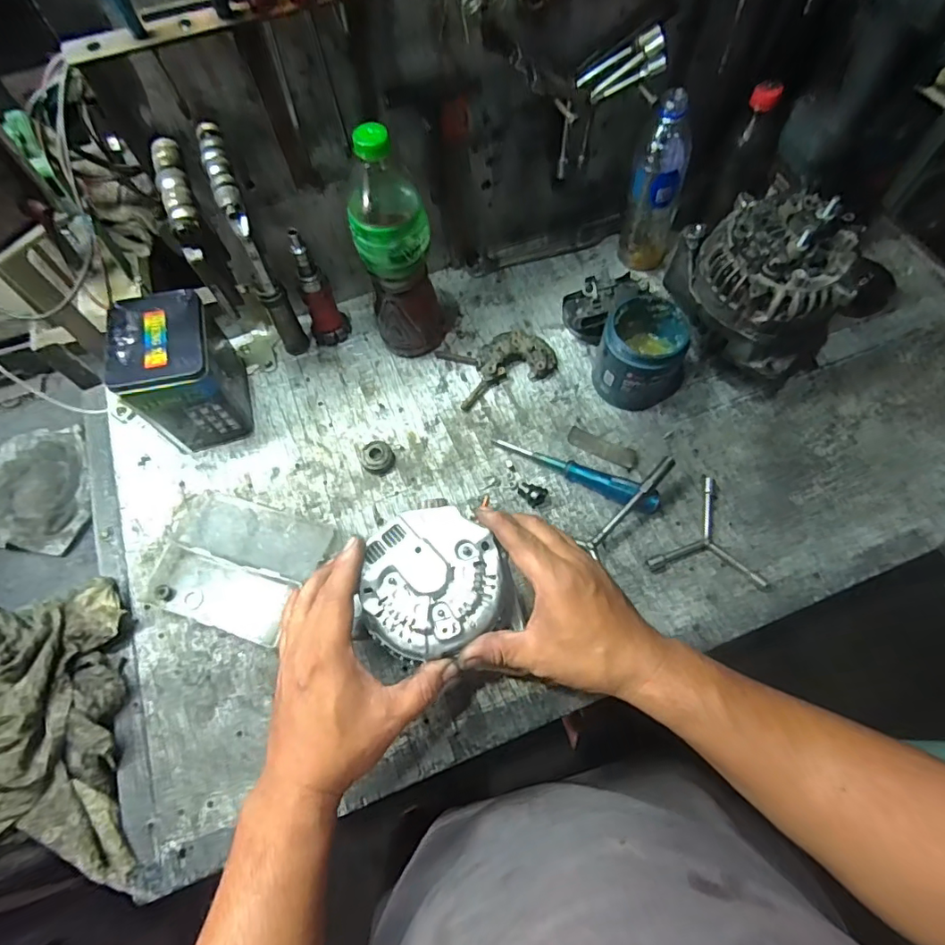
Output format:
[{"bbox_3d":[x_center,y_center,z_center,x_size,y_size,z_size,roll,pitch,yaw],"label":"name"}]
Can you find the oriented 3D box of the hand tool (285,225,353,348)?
[{"bbox_3d":[-0.189,-0.221,0.646,0.052,0.153,0.041,-23,66,-10],"label":"hand tool"}]

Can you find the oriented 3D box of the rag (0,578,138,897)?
[{"bbox_3d":[-0.406,0.241,0.484,0.155,0.065,0.279,-19,65,-8],"label":"rag"}]

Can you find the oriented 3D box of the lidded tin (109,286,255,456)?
[{"bbox_3d":[-0.330,-0.114,0.612,0.094,0.140,0.137,-19,65,-8],"label":"lidded tin"}]

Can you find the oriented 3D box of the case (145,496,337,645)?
[{"bbox_3d":[-0.259,0.096,0.576,0.181,0.015,0.137,17,66,9],"label":"case"}]

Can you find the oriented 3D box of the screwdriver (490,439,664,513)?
[{"bbox_3d":[0.116,0.000,0.603,0.194,0.025,0.024,22,67,12],"label":"screwdriver"}]

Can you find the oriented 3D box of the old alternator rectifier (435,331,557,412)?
[{"bbox_3d":[0.036,-0.142,0.667,0.136,0.028,0.088,-18,65,-7],"label":"old alternator rectifier"}]

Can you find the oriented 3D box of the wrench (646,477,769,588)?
[{"bbox_3d":[0.252,0.057,0.571,0.119,0.012,0.114,8,65,5],"label":"wrench"}]

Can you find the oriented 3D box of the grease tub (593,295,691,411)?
[{"bbox_3d":[0.201,-0.135,0.619,0.098,0.101,0.096,-1,64,1],"label":"grease tub"}]

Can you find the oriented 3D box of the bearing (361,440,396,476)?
[{"bbox_3d":[-0.110,-0.018,0.619,0.037,0.020,0.035,-1,64,1],"label":"bearing"}]

